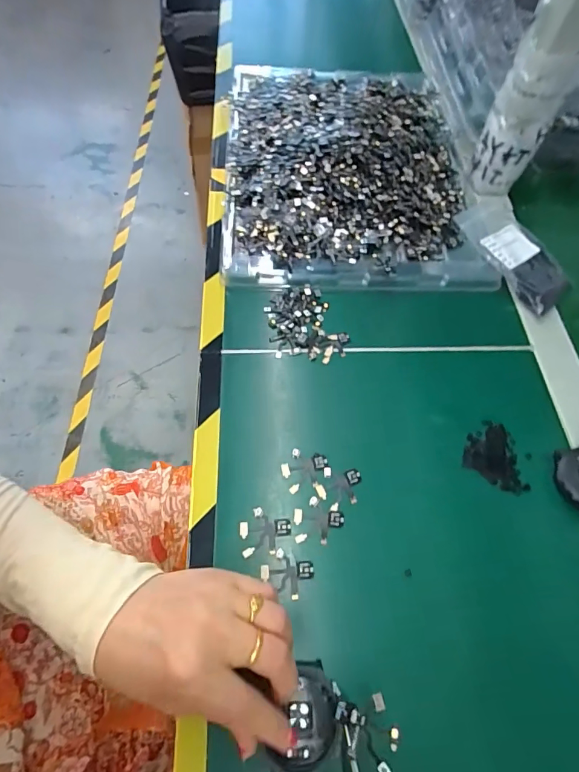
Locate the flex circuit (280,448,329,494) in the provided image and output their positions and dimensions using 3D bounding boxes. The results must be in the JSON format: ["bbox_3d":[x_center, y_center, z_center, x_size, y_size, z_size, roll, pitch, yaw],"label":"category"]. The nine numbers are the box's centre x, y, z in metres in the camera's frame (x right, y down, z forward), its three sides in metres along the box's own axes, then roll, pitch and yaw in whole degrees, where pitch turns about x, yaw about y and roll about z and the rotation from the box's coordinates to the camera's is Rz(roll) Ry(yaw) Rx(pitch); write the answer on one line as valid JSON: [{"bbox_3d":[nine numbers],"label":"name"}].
[{"bbox_3d":[0.010,0.063,0.312,0.029,0.004,0.036,28,66,9],"label":"flex circuit"}]

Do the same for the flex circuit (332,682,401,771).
[{"bbox_3d":[0.038,0.183,0.225,0.042,0.005,0.030,-2,45,37],"label":"flex circuit"}]

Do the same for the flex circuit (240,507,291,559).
[{"bbox_3d":[-0.017,0.101,0.290,0.035,0.004,0.031,-4,62,-6],"label":"flex circuit"}]

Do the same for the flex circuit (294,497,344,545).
[{"bbox_3d":[0.021,0.096,0.295,0.035,0.004,0.031,7,61,0],"label":"flex circuit"}]

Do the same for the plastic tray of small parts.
[{"bbox_3d":[0.063,-0.264,0.473,0.267,0.042,0.383,-1,62,-4],"label":"plastic tray of small parts"}]

